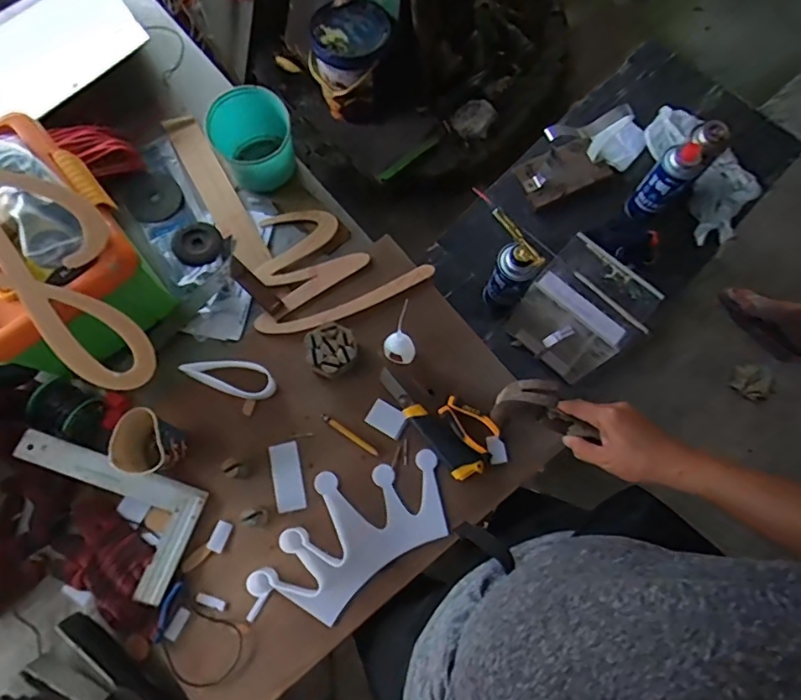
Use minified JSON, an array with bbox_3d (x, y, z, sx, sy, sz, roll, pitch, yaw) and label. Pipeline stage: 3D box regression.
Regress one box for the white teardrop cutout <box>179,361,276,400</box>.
[{"bbox_3d":[-0.248,0.041,0.782,0.131,0.043,0.048,13,75,4],"label":"white teardrop cutout"}]

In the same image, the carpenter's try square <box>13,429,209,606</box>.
[{"bbox_3d":[-0.406,0.219,0.720,0.255,0.046,0.150,19,76,5],"label":"carpenter's try square"}]

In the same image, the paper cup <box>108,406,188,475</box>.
[{"bbox_3d":[-0.327,0.125,0.718,0.066,0.101,0.078,3,76,-1],"label":"paper cup"}]

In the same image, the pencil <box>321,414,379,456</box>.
[{"bbox_3d":[-0.072,0.121,0.767,0.097,0.004,0.010,34,78,9],"label":"pencil"}]

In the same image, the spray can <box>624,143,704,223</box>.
[{"bbox_3d":[0.476,-0.305,0.976,0.063,0.175,0.067,0,76,-1],"label":"spray can"}]

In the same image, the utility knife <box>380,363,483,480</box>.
[{"bbox_3d":[0.035,0.106,0.762,0.041,0.015,0.193,-44,79,-10],"label":"utility knife"}]

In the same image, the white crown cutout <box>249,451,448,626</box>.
[{"bbox_3d":[-0.064,0.239,0.723,0.279,0.034,0.152,-35,77,-9],"label":"white crown cutout"}]

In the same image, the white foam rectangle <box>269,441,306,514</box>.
[{"bbox_3d":[-0.158,0.178,0.755,0.039,0.007,0.094,-12,75,-3],"label":"white foam rectangle"}]

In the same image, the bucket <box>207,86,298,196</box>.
[{"bbox_3d":[-0.228,-0.325,0.850,0.115,0.102,0.124,0,75,0],"label":"bucket"}]

